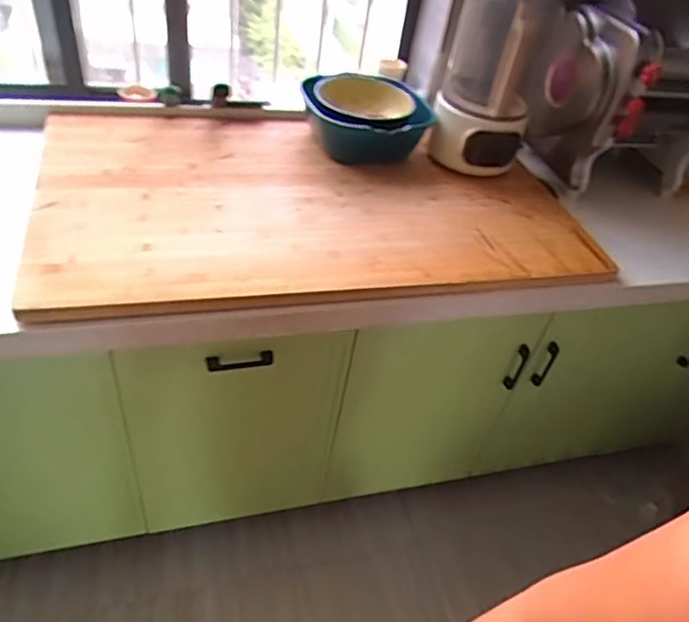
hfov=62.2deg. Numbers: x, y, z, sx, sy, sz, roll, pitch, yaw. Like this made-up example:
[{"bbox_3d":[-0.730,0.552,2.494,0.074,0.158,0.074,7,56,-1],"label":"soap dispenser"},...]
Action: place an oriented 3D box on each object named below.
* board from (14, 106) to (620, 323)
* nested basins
[{"bbox_3d":[-0.029,-0.216,1.032,0.950,0.034,0.517,-4,48,-16],"label":"board"},{"bbox_3d":[0.045,-0.372,1.130,0.243,0.125,0.226,6,42,-5],"label":"nested basins"}]

